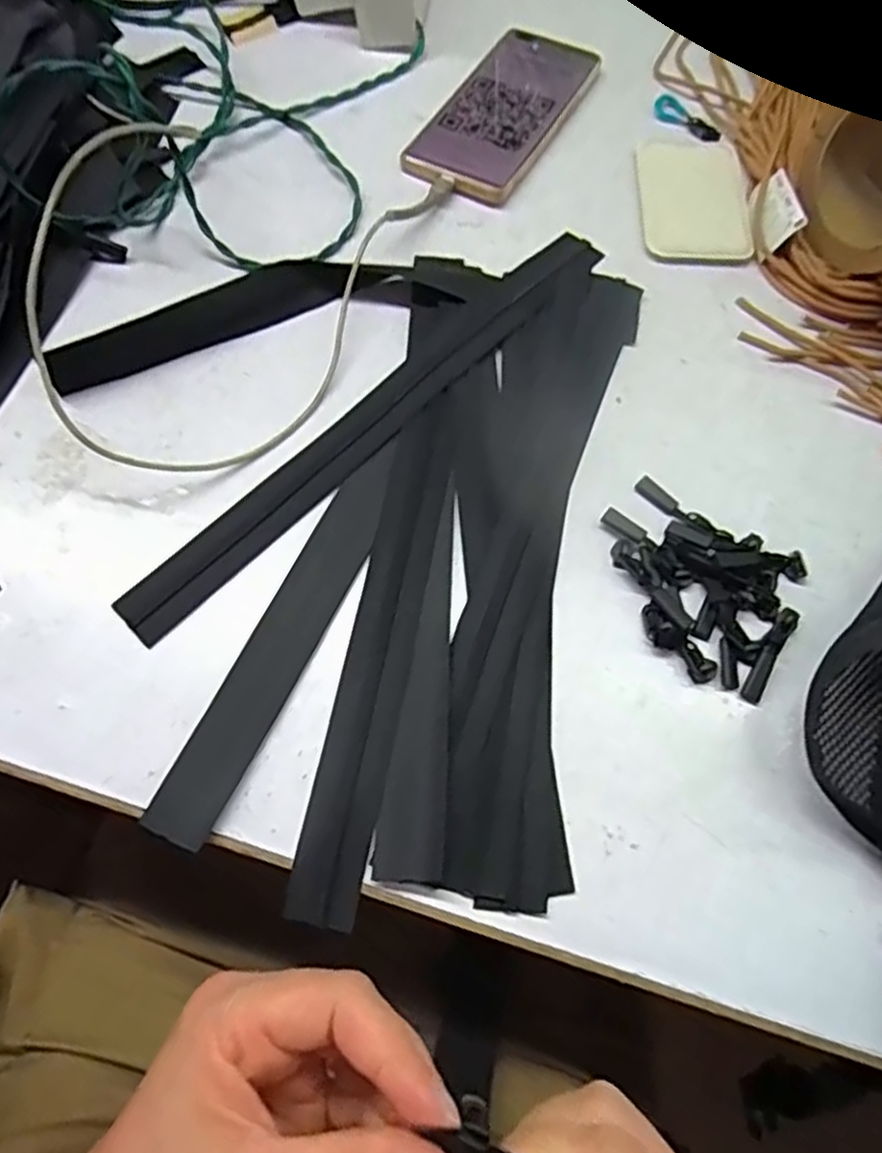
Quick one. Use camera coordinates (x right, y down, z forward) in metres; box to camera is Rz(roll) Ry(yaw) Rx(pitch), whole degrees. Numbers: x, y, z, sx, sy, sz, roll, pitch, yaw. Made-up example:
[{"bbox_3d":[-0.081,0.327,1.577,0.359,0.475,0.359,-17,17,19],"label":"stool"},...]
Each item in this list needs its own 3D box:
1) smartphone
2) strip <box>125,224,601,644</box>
[{"bbox_3d":[0.043,-0.319,0.496,0.077,0.012,0.164,27,68,9],"label":"smartphone"},{"bbox_3d":[-0.030,-0.093,0.402,0.032,0.009,0.346,41,73,17],"label":"strip"}]

